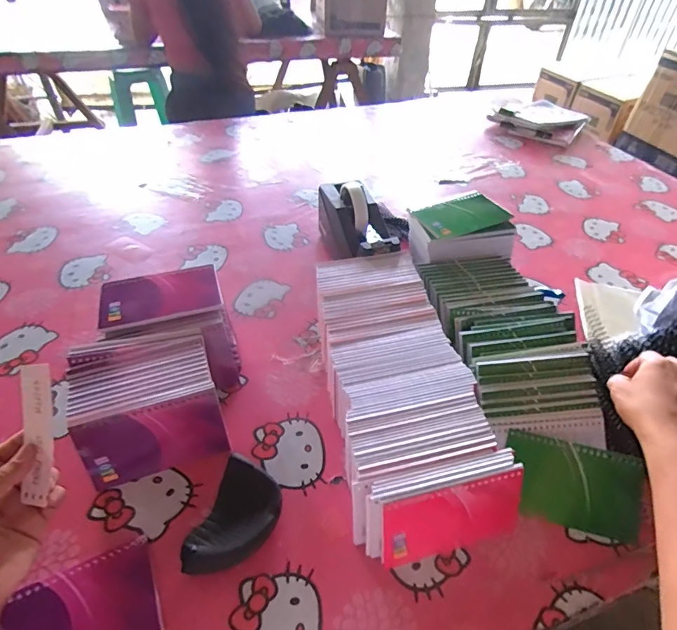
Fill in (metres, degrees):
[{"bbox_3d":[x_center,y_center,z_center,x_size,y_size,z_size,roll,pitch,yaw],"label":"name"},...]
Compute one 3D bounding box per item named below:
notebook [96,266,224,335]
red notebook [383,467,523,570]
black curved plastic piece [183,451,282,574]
[{"bbox_3d":[-0.208,-0.025,0.493,0.129,0.016,0.075,-13,46,-14],"label":"notebook"},{"bbox_3d":[0.101,0.181,0.370,0.128,0.077,0.007,-9,26,-10],"label":"red notebook"},{"bbox_3d":[-0.091,0.188,0.385,0.064,0.027,0.099,16,46,15],"label":"black curved plastic piece"}]

